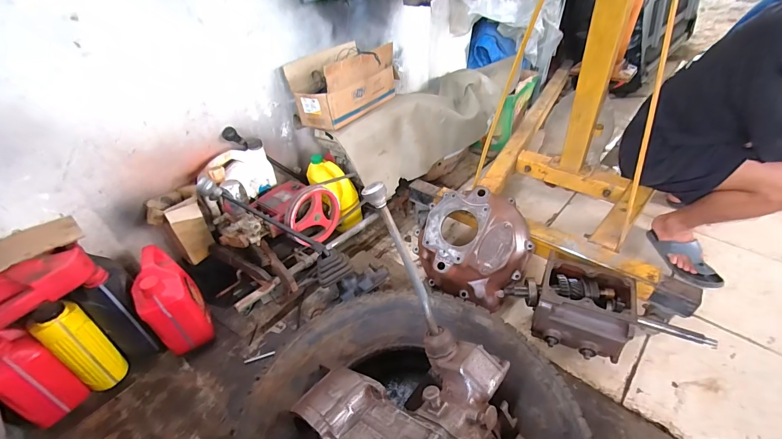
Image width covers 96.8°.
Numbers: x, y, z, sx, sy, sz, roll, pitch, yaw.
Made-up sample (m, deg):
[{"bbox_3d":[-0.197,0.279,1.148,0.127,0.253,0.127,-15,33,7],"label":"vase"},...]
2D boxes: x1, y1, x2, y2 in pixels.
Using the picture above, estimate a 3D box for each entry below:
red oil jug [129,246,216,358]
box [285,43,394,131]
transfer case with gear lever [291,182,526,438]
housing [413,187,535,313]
[{"bbox_3d":[-0.611,0.221,0.961,0.138,0.251,0.168,-35,50,-30],"label":"red oil jug"},{"bbox_3d":[-0.160,-0.482,1.196,0.214,0.179,0.357,23,49,28],"label":"box"},{"bbox_3d":[0.038,0.252,0.543,0.323,0.417,0.415,-26,47,-21],"label":"transfer case with gear lever"},{"bbox_3d":[0.249,0.072,1.040,0.290,0.159,0.336,31,86,29],"label":"housing"}]

